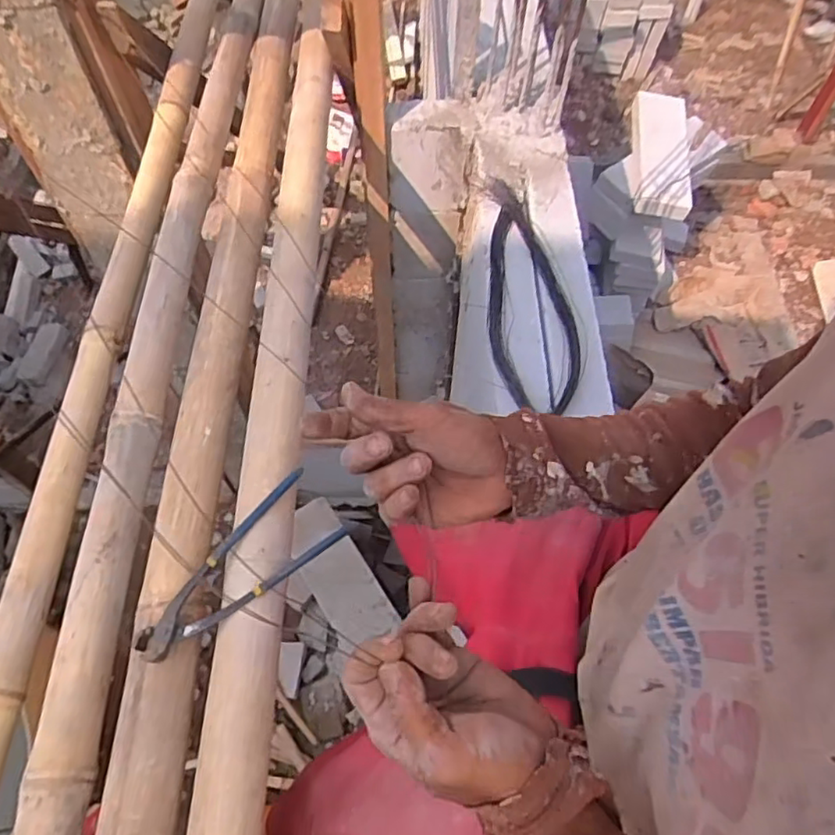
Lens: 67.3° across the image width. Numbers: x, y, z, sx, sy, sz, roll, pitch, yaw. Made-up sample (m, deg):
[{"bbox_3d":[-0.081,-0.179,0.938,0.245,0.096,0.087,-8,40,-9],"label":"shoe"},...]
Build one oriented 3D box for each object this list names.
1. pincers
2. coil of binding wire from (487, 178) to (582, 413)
[{"bbox_3d":[-0.181,0.148,0.615,0.211,0.034,0.086,-34,67,-18],"label":"pincers"},{"bbox_3d":[0.163,-0.185,0.912,0.128,0.034,0.440,8,58,-7],"label":"coil of binding wire"}]

